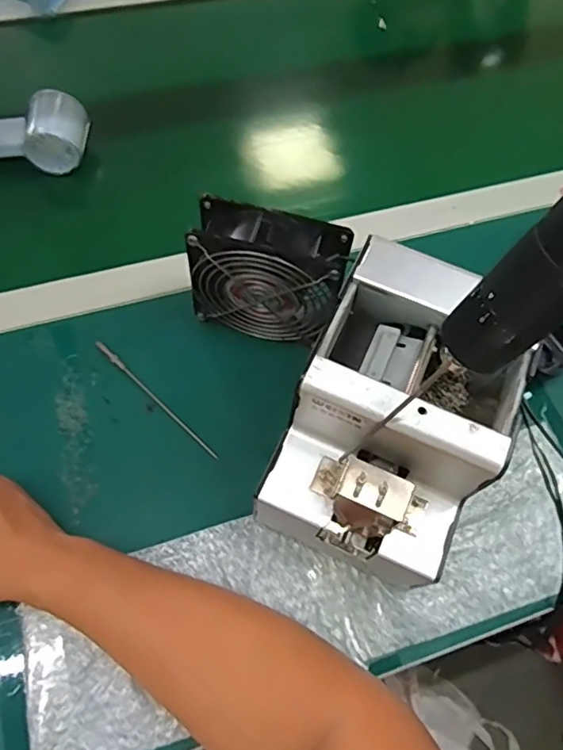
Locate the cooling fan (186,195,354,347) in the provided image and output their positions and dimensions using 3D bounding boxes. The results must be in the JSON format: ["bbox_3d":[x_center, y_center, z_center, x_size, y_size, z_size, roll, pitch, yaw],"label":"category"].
[{"bbox_3d":[-0.010,-0.075,0.454,0.118,0.119,0.048,14,63,3],"label":"cooling fan"}]

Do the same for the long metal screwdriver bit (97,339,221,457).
[{"bbox_3d":[-0.107,0.019,0.471,0.145,0.007,0.006,41,69,17],"label":"long metal screwdriver bit"}]

